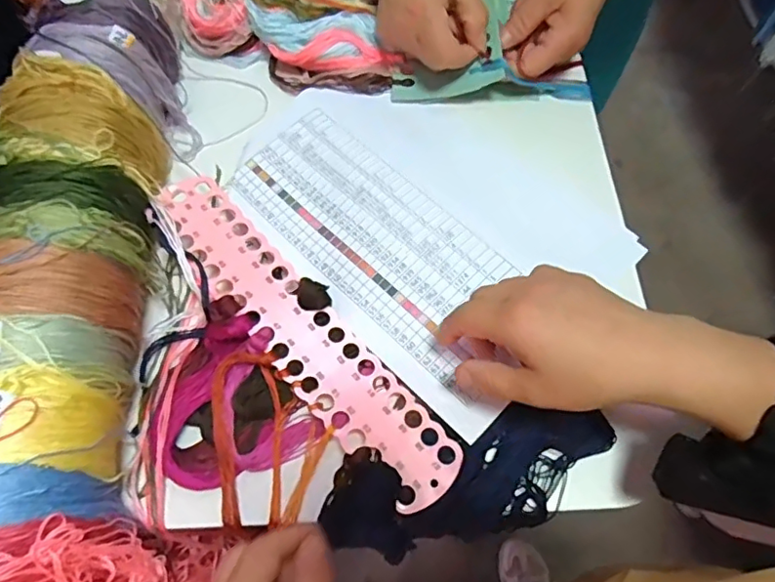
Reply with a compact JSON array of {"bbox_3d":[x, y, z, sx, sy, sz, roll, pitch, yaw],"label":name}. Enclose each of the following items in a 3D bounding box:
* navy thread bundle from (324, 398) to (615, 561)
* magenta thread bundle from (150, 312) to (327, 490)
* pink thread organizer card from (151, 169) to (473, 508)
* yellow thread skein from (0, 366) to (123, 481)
[{"bbox_3d":[0.053,0.121,0.362,0.187,0.013,0.069,-15,81,-4],"label":"navy thread bundle"},{"bbox_3d":[-0.109,0.075,0.375,0.096,0.029,0.100,-29,68,-12],"label":"magenta thread bundle"},{"bbox_3d":[-0.063,0.026,0.391,0.055,0.006,0.285,-37,74,-22],"label":"pink thread organizer card"},{"bbox_3d":[-0.211,0.076,0.318,0.094,0.080,0.050,0,65,1],"label":"yellow thread skein"}]

